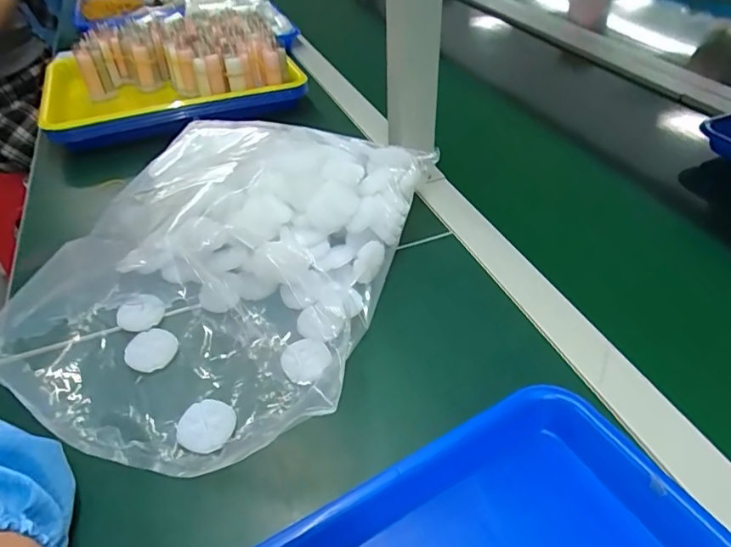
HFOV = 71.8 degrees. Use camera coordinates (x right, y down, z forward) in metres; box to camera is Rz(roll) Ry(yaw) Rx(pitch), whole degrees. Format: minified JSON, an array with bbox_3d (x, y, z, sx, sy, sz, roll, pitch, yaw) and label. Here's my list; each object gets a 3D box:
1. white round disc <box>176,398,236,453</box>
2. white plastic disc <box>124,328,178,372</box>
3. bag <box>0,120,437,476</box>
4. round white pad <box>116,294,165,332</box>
[{"bbox_3d":[-0.105,0.100,0.333,0.038,0.007,0.034,-7,42,-4],"label":"white round disc"},{"bbox_3d":[-0.166,0.059,0.390,0.036,0.004,0.036,-2,42,2],"label":"white plastic disc"},{"bbox_3d":[-0.118,-0.031,0.418,0.263,0.100,0.346,12,46,19],"label":"bag"},{"bbox_3d":[-0.186,0.031,0.416,0.036,0.006,0.033,-2,42,2],"label":"round white pad"}]

